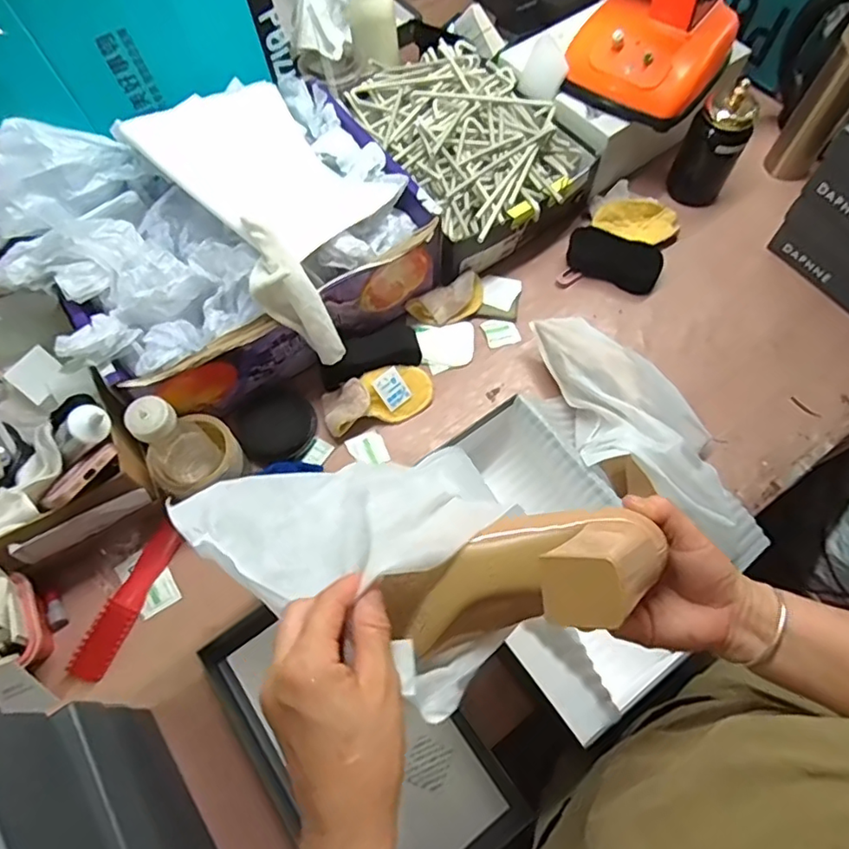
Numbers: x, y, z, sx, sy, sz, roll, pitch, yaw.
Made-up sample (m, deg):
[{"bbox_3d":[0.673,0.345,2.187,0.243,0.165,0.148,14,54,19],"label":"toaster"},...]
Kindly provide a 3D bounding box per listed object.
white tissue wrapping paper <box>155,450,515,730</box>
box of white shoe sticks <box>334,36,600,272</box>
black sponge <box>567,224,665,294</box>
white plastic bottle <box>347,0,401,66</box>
[{"bbox_3d":[-0.066,0.084,0.421,0.250,0.093,0.122,13,63,38],"label":"white tissue wrapping paper"},{"bbox_3d":[0.064,-0.389,0.828,0.243,0.119,0.343,-28,68,-12],"label":"box of white shoe sticks"},{"bbox_3d":[0.264,-0.230,0.809,0.127,0.016,0.065,25,100,12],"label":"black sponge"},{"bbox_3d":[-0.074,-0.585,0.811,0.055,0.139,0.063,-36,70,-15],"label":"white plastic bottle"}]

